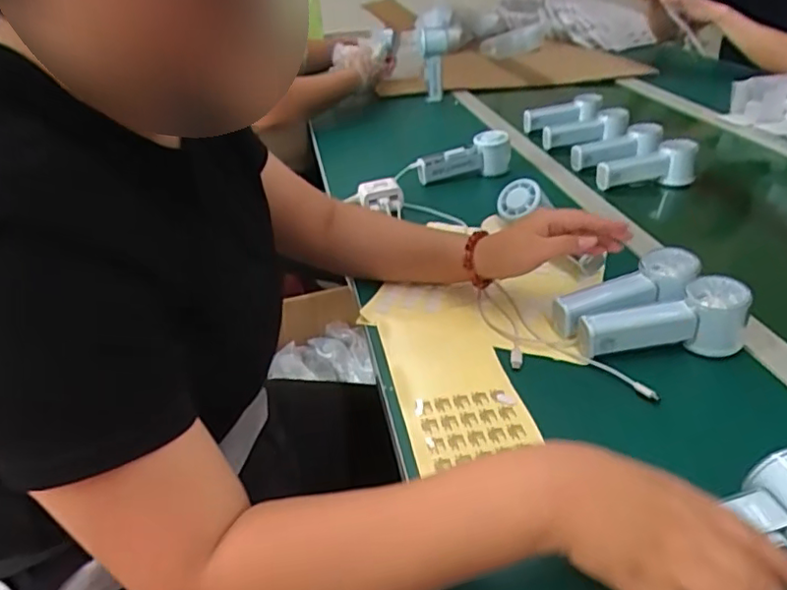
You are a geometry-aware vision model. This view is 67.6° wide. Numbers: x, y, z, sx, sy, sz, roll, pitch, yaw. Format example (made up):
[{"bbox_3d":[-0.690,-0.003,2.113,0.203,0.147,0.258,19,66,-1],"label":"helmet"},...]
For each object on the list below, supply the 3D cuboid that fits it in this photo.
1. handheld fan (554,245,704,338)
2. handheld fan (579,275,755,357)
[{"bbox_3d":[0.236,-0.003,0.595,0.157,0.043,0.052,-22,33,-1],"label":"handheld fan"},{"bbox_3d":[0.255,0.028,0.556,0.156,0.062,0.049,-6,32,-6],"label":"handheld fan"}]

